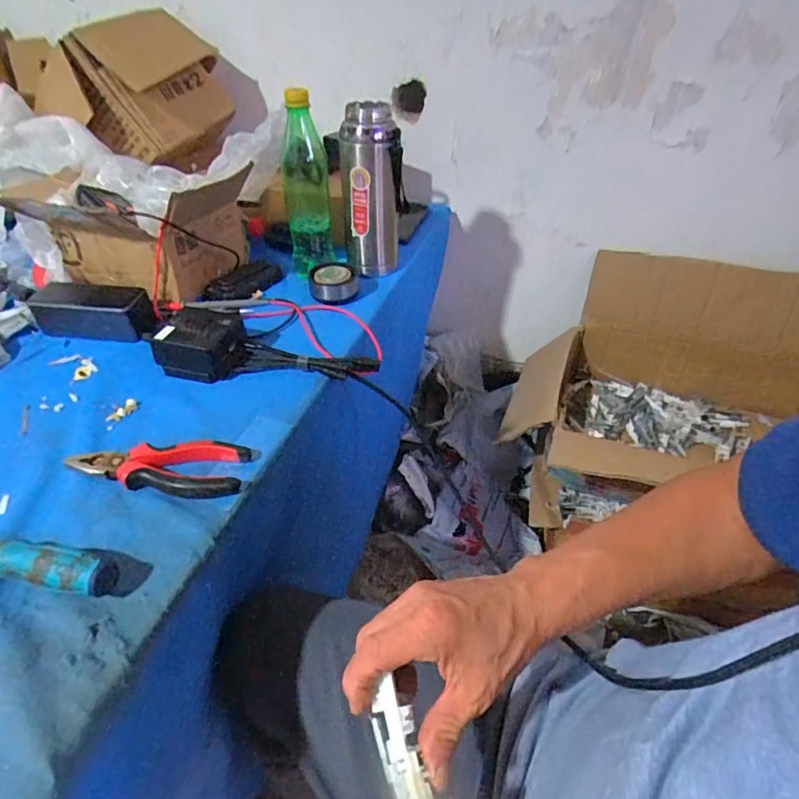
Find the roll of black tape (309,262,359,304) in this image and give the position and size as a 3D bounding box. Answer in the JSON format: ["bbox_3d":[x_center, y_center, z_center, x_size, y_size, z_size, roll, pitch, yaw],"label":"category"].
[{"bbox_3d":[-0.092,-0.165,0.695,0.065,0.031,0.074,-7,41,-9],"label":"roll of black tape"}]

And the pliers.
[{"bbox_3d":[-0.216,0.062,0.447,0.150,0.016,0.054,-2,40,-3],"label":"pliers"}]

